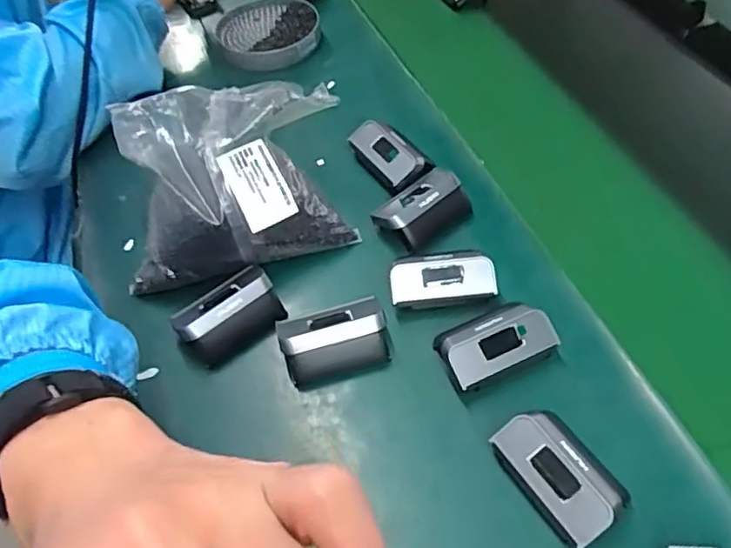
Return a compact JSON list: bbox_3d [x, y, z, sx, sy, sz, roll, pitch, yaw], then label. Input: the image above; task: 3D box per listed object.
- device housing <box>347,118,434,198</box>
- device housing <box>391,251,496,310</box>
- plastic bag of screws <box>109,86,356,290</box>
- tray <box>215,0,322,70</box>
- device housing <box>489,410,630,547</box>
[{"bbox_3d":[0.023,-0.101,0.531,0.040,0.029,0.082,-26,55,-16],"label":"device housing"},{"bbox_3d":[0.056,0.003,0.440,0.075,0.023,0.036,-5,52,0],"label":"device housing"},{"bbox_3d":[-0.107,-0.080,0.482,0.179,0.087,0.138,-13,52,-6],"label":"plastic bag of screws"},{"bbox_3d":[-0.111,-0.280,0.683,0.111,0.023,0.118,-13,52,-6],"label":"tray"},{"bbox_3d":[0.113,0.117,0.352,0.046,0.031,0.074,-28,55,-17],"label":"device housing"}]

